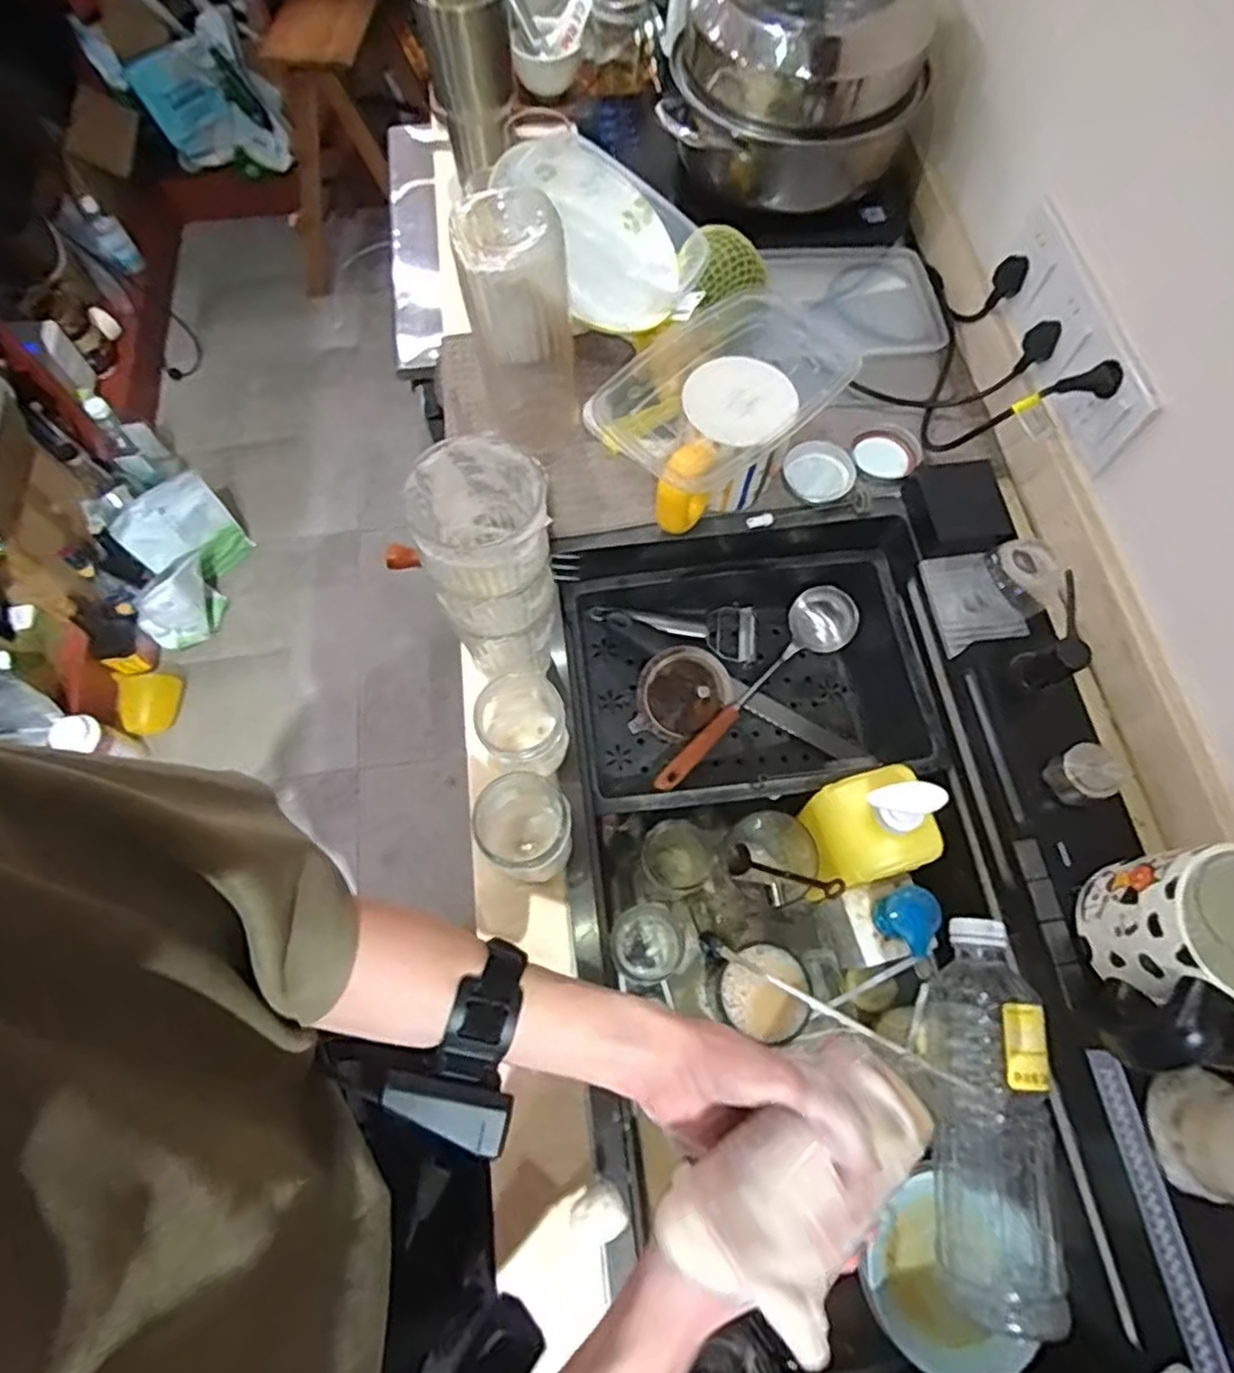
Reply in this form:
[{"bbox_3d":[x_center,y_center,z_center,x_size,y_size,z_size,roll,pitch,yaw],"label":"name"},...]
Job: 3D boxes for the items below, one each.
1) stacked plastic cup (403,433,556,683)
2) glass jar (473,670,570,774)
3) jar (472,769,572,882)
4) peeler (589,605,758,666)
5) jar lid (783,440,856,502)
[{"bbox_3d":[-0.084,-0.074,0.503,0.074,0.200,0.074,0,68,0],"label":"stacked plastic cup"},{"bbox_3d":[-0.071,0.033,0.553,0.062,0.086,0.061,0,68,0],"label":"glass jar"},{"bbox_3d":[-0.067,0.107,0.532,0.063,0.098,0.064,0,68,0],"label":"jar"},{"bbox_3d":[0.061,-0.062,0.747,0.178,0.028,0.064,7,68,-12],"label":"peeler"},{"bbox_3d":[0.196,-0.210,0.703,0.058,0.011,0.064,-29,75,6],"label":"jar lid"}]

